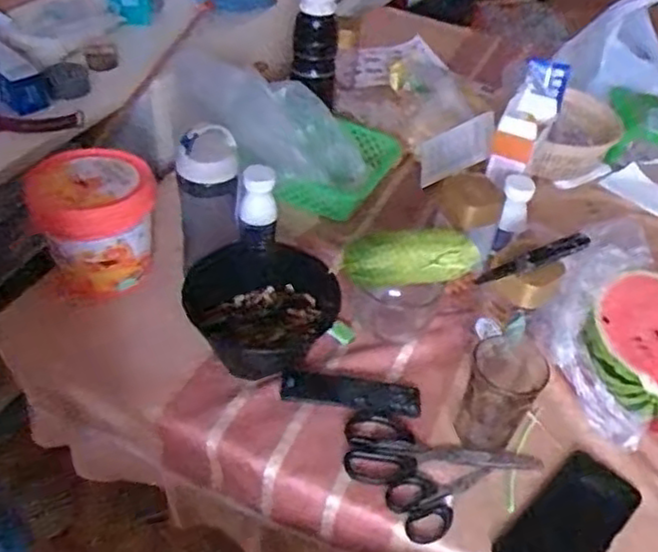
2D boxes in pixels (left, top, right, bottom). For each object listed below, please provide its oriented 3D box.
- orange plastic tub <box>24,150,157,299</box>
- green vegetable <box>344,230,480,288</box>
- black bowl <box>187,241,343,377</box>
[{"bbox_3d":[-0.274,-0.054,0.806,0.125,0.152,0.133,4,43,-4],"label":"orange plastic tub"},{"bbox_3d":[0.090,-0.019,0.743,0.146,0.046,0.041,-1,43,-9],"label":"green vegetable"},{"bbox_3d":[-0.073,0.036,0.771,0.158,0.071,0.144,-21,50,-27],"label":"black bowl"}]

